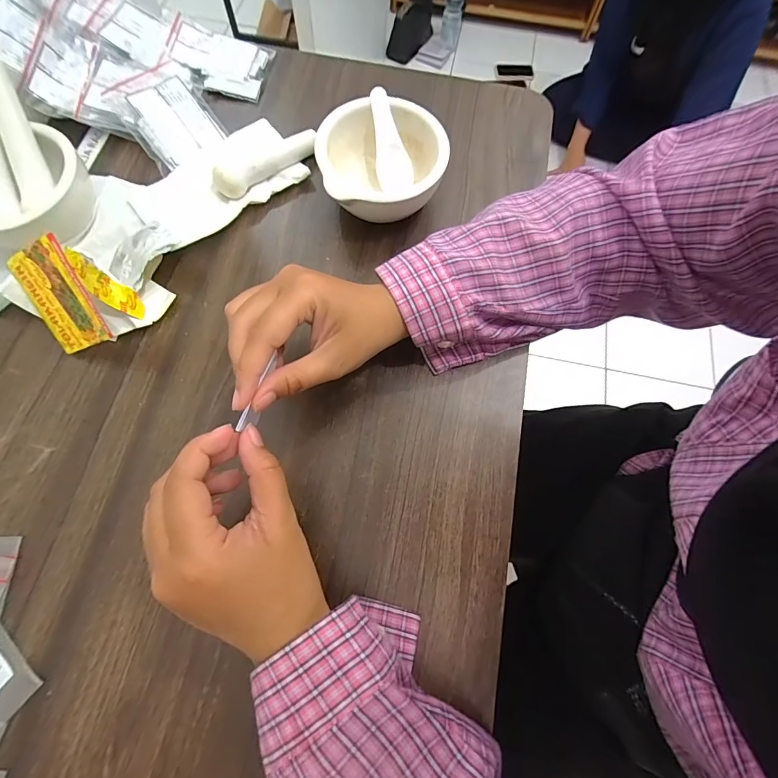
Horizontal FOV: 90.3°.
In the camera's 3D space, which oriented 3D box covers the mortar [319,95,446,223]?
[{"bbox_3d":[-0.006,-0.173,0.307,0.094,0.049,0.094,1,71,-2],"label":"mortar"}]

